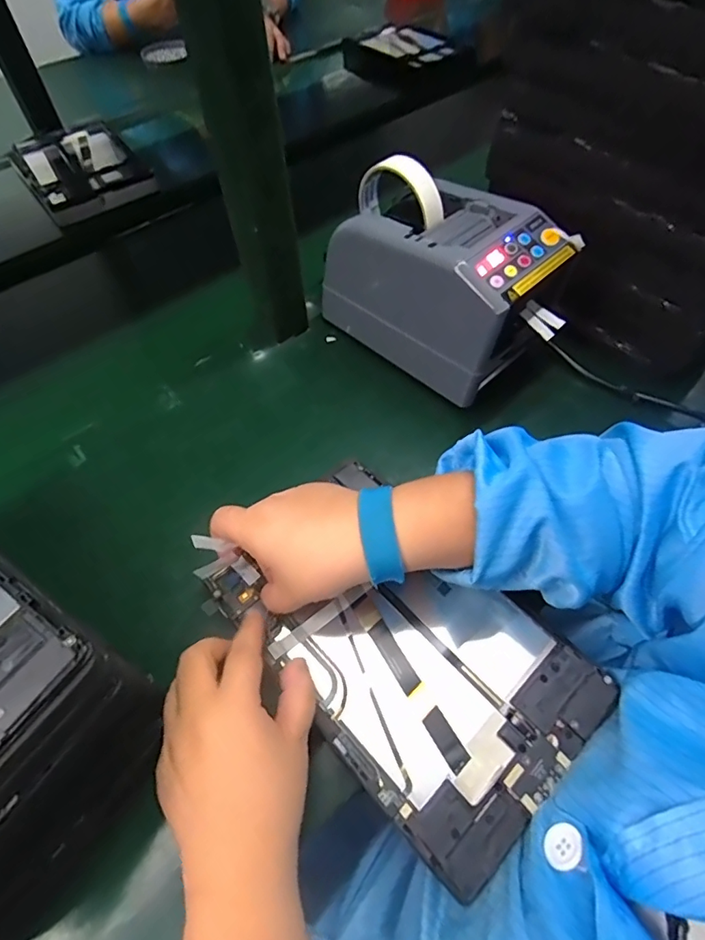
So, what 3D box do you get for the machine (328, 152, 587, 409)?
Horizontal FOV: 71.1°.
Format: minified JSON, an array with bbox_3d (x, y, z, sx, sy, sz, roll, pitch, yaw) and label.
[{"bbox_3d":[0.084,-0.168,0.437,0.115,0.130,0.211,-40,63,-21],"label":"machine"}]

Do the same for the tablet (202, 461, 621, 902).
[{"bbox_3d":[0.031,0.109,0.322,0.145,0.009,0.229,-39,65,-20],"label":"tablet"}]

